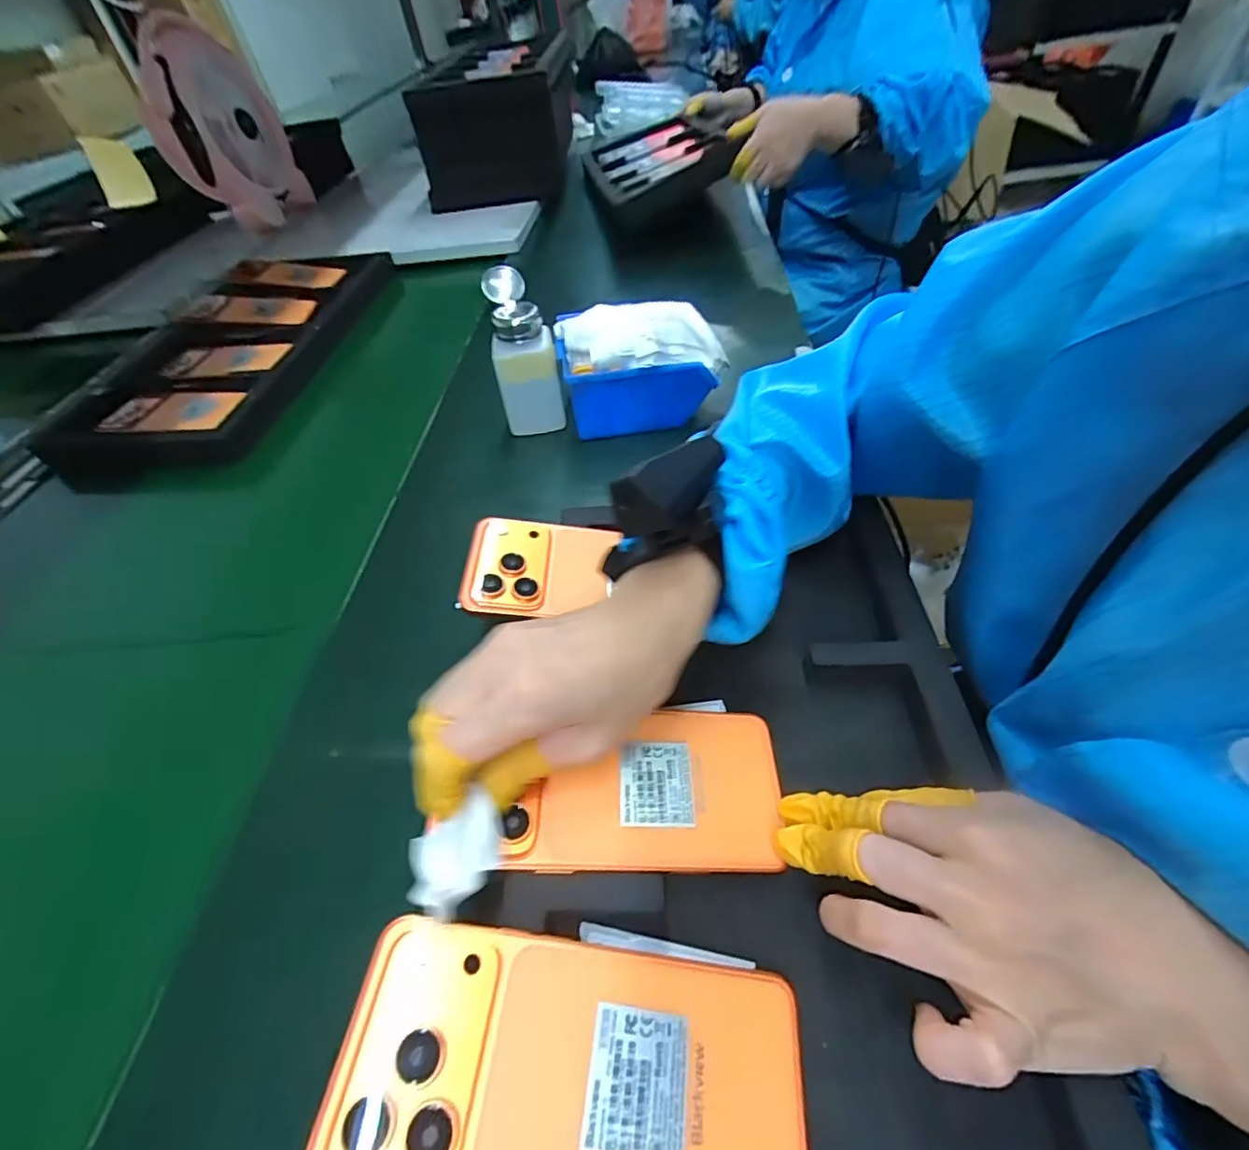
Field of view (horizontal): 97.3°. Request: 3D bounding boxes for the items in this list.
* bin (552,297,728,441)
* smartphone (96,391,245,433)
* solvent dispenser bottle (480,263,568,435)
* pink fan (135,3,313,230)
[{"bbox_3d":[0.018,-0.183,0.499,0.143,0.104,0.088,-13,48,-3],"label":"bin"},{"bbox_3d":[-0.484,-0.174,0.583,0.142,0.015,0.069,-1,49,7],"label":"smartphone"},{"bbox_3d":[-0.087,-0.190,0.486,0.055,0.133,0.055,-11,48,-1],"label":"solvent dispenser bottle"},{"bbox_3d":[-0.642,-0.707,0.891,0.186,0.273,0.194,-25,50,-14],"label":"pink fan"}]

